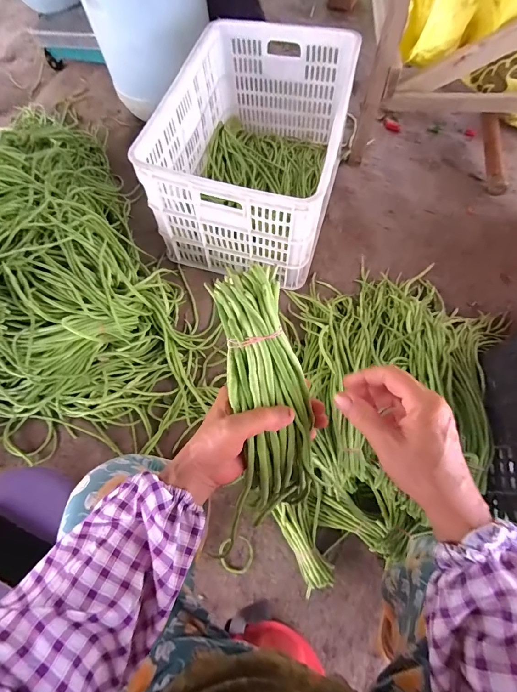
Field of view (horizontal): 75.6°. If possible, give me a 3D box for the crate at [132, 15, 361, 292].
[{"bbox_3d":[0.005,-0.525,0.918,0.409,0.323,0.595,13,68,9],"label":"crate"}]

